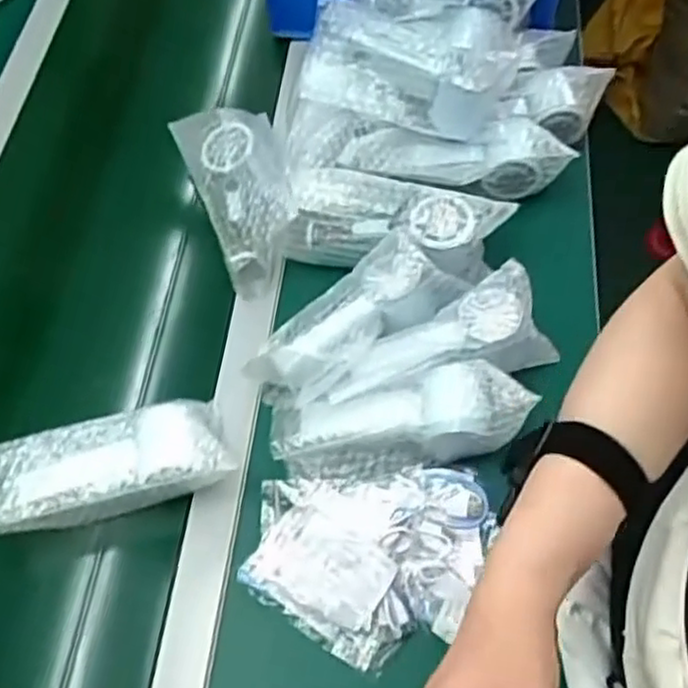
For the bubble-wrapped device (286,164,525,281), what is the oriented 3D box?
[{"bbox_3d":[0.046,-0.111,0.669,0.201,0.060,0.066,12,63,10],"label":"bubble-wrapped device"}]

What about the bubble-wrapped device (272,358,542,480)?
[{"bbox_3d":[0.040,0.061,0.585,0.189,0.060,0.063,-13,61,12],"label":"bubble-wrapped device"}]

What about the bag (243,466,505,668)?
[{"bbox_3d":[0.023,0.165,0.553,0.187,0.034,0.139,-6,61,1],"label":"bag"}]

